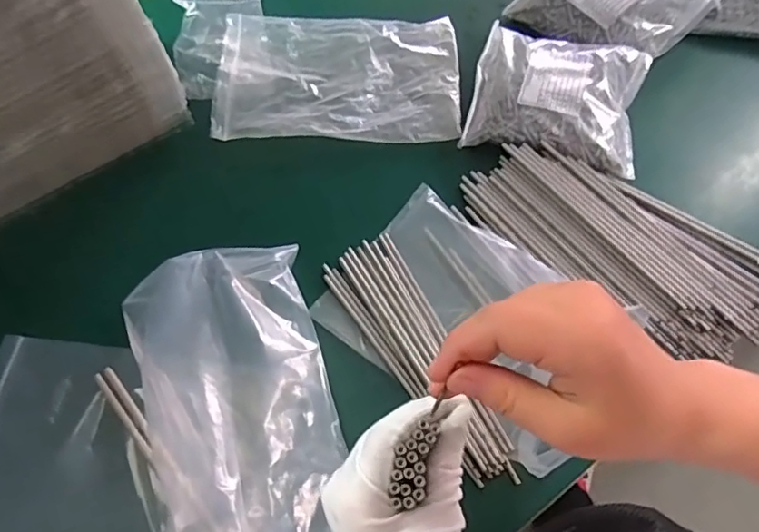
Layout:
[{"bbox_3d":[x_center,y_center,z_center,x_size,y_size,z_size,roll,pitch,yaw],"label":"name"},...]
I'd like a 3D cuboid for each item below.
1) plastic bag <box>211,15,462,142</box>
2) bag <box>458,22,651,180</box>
[{"bbox_3d":[-0.049,-0.235,0.693,0.286,0.024,0.179,1,65,-1],"label":"plastic bag"},{"bbox_3d":[0.210,-0.206,0.655,0.191,0.032,0.177,14,65,5],"label":"bag"}]

